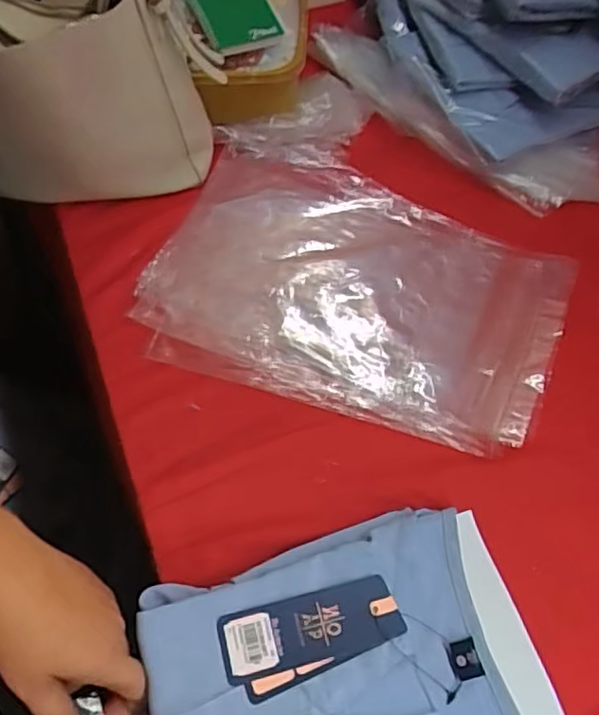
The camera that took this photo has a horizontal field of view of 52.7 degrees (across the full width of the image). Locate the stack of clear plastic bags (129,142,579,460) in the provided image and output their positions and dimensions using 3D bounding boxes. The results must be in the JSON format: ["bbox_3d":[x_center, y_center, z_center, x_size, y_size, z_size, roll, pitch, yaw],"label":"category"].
[{"bbox_3d":[0.055,-0.075,0.594,0.384,0.036,0.261,16,62,5],"label":"stack of clear plastic bags"}]

